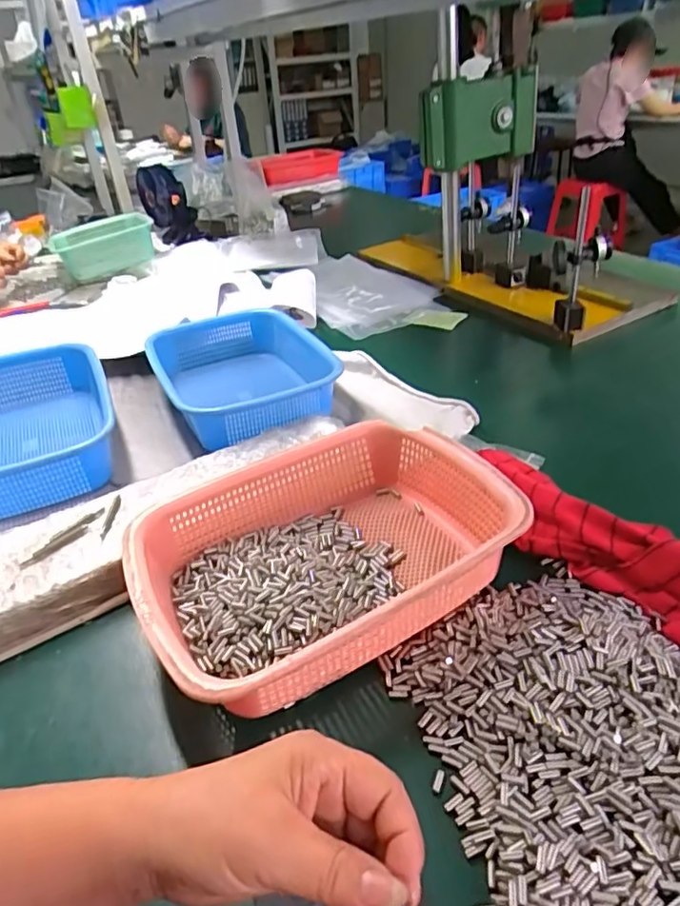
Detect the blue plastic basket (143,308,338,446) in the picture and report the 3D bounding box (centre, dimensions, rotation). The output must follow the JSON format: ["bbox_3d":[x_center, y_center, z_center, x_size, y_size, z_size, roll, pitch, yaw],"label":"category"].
[{"bbox_3d":[-0.123,-0.096,0.780,0.213,0.087,0.287,-19,37,-18],"label":"blue plastic basket"}]

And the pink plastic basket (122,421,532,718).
[{"bbox_3d":[-0.013,0.080,0.482,0.294,0.079,0.216,-23,39,-24],"label":"pink plastic basket"}]

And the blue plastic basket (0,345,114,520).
[{"bbox_3d":[-0.376,-0.025,0.689,0.195,0.091,0.272,-17,37,-16],"label":"blue plastic basket"}]

